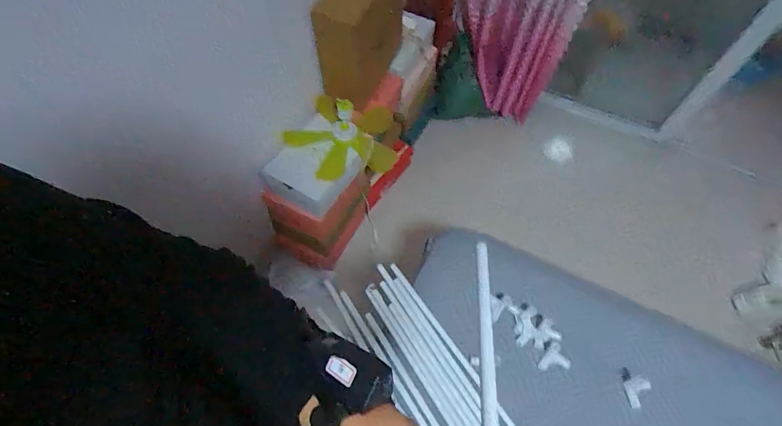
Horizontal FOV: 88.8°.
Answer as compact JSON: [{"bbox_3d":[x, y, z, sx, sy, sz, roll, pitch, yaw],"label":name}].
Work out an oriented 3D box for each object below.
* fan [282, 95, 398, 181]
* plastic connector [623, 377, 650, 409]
[{"bbox_3d":[-0.132,-0.258,1.222,0.325,0.192,0.302,-34,66,-21],"label":"fan"},{"bbox_3d":[0.533,0.384,0.856,0.052,0.017,0.059,-4,59,-5],"label":"plastic connector"}]

